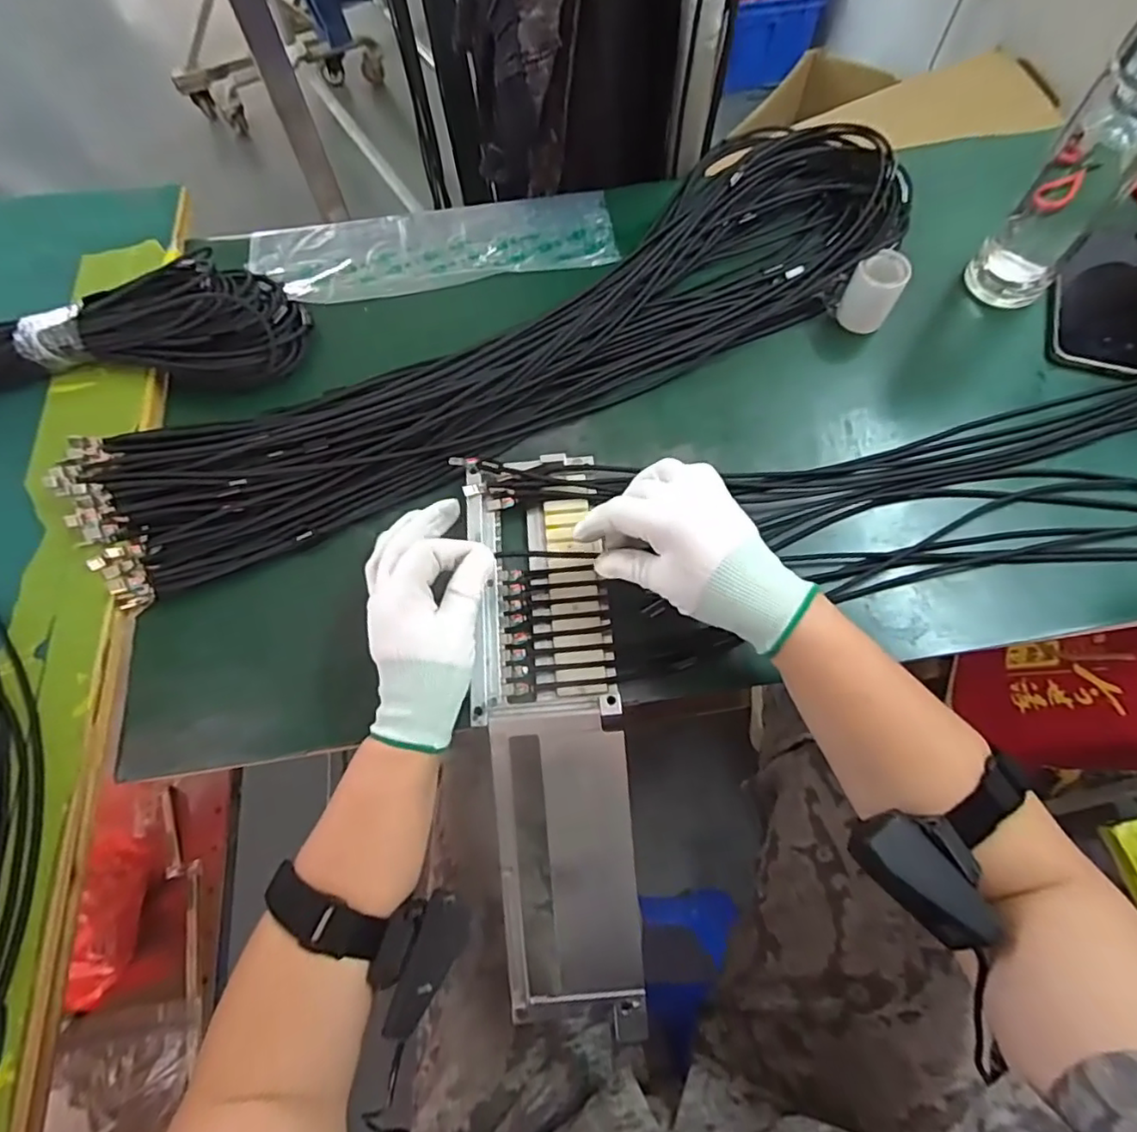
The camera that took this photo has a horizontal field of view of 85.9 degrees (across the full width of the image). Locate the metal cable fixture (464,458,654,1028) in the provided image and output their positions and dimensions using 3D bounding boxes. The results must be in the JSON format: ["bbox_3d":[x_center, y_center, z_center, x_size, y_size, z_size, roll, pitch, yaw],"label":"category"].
[{"bbox_3d":[-0.011,0.107,0.418,0.090,0.042,0.379,-6,78,-3],"label":"metal cable fixture"}]

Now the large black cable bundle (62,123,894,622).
[{"bbox_3d":[-0.038,-0.192,0.502,0.734,0.034,0.172,-27,69,-9],"label":"large black cable bundle"}]

